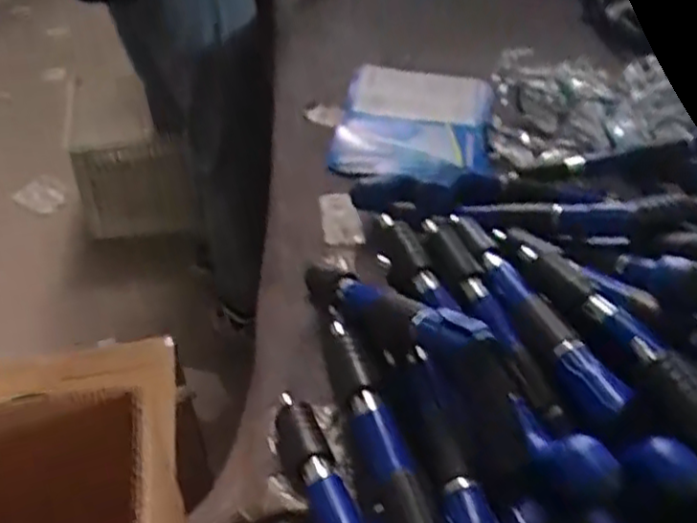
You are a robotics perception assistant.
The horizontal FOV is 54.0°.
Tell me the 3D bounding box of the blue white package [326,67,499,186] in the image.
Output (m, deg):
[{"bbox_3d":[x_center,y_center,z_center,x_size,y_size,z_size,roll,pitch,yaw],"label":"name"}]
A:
[{"bbox_3d":[0.092,-0.190,0.952,0.215,0.070,0.236,6,44,3],"label":"blue white package"}]

